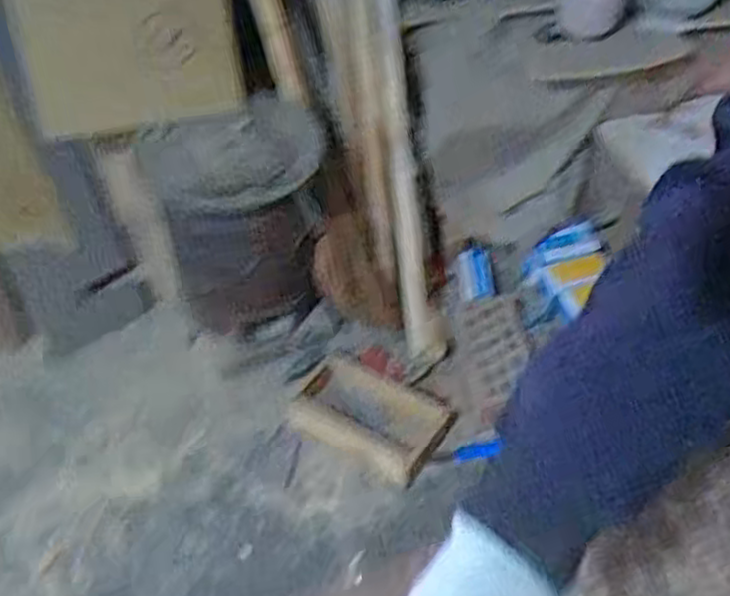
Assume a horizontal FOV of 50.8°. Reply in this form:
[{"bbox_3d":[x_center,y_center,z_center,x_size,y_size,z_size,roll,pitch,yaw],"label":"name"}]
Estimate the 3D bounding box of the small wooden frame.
[{"bbox_3d":[0.007,0.191,1.319,0.263,0.038,0.180,27,53,22],"label":"small wooden frame"}]

